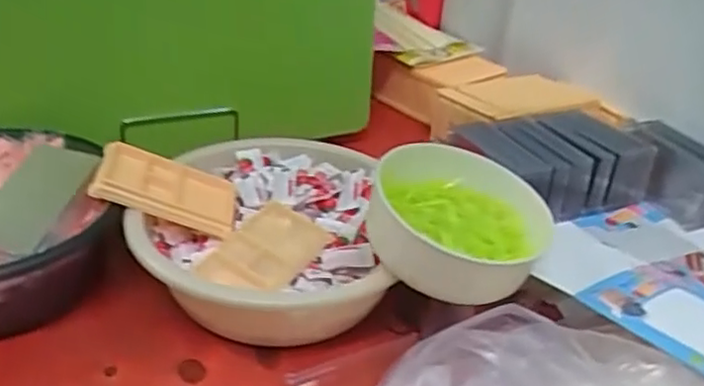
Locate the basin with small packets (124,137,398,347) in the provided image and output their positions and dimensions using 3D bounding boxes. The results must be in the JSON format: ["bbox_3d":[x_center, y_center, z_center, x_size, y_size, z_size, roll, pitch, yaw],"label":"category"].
[{"bbox_3d":[-0.093,0.053,0.673,0.234,0.101,0.268,-1,32,-9],"label":"basin with small packets"}]

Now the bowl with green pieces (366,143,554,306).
[{"bbox_3d":[0.093,0.028,0.583,0.153,0.066,0.189,5,32,1],"label":"bowl with green pieces"}]

